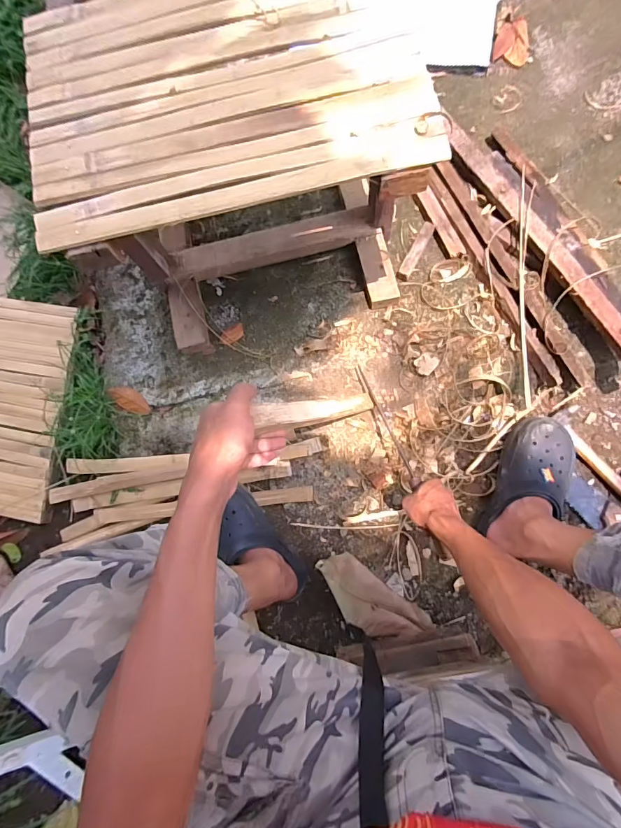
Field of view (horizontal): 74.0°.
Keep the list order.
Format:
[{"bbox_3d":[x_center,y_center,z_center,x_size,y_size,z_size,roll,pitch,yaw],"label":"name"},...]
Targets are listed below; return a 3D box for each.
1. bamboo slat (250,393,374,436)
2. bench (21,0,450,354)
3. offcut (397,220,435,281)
[{"bbox_3d":[0.024,-0.008,0.600,0.009,0.357,0.034,-31,80,27],"label":"bamboo slat"},{"bbox_3d":[-0.098,-0.385,0.682,0.477,0.384,0.366,-14,82,5],"label":"bench"},{"bbox_3d":[0.210,-0.325,0.822,0.023,0.025,0.123,29,87,9],"label":"offcut"}]

